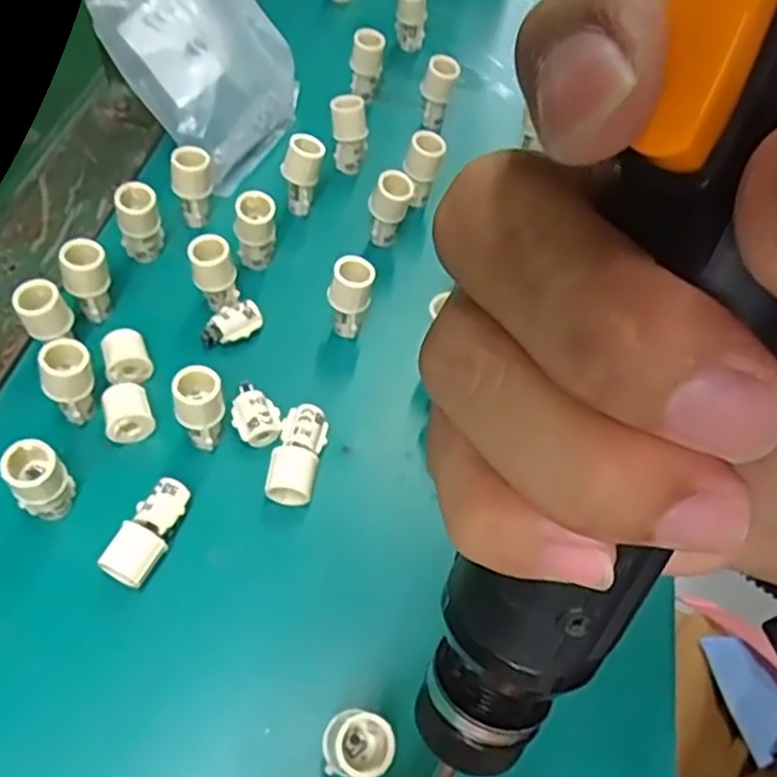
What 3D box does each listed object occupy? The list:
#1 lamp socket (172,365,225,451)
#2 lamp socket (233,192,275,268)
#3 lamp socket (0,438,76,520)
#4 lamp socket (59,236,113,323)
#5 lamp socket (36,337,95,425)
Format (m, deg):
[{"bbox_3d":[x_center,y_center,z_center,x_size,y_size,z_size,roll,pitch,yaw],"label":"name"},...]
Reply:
[{"bbox_3d":[-0.079,0.010,0.320,0.020,0.041,0.017,-13,57,-13],"label":"lamp socket"},{"bbox_3d":[-0.066,-0.078,0.380,0.018,0.039,0.015,12,55,4],"label":"lamp socket"},{"bbox_3d":[-0.134,0.038,0.295,0.020,0.037,0.018,-33,64,-24],"label":"lamp socket"},{"bbox_3d":[-0.139,-0.050,0.352,0.020,0.036,0.017,-19,58,-17],"label":"lamp socket"},{"bbox_3d":[-0.135,-0.002,0.322,0.020,0.038,0.017,-28,62,-22],"label":"lamp socket"}]

